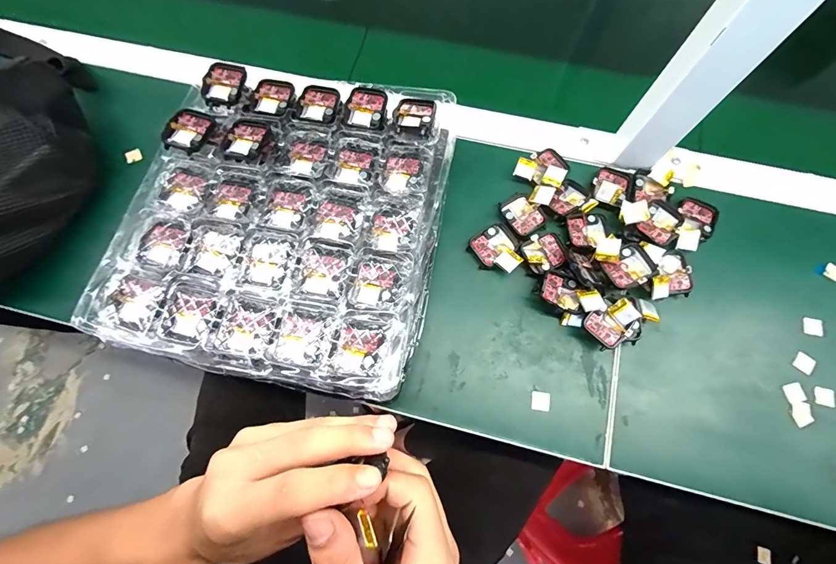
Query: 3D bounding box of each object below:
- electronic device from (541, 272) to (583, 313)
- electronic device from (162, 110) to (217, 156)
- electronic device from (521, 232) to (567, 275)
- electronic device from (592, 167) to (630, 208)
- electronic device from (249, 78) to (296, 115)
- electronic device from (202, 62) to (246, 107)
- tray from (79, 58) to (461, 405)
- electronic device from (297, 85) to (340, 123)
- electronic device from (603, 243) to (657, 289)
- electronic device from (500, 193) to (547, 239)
[{"bbox_3d":[0.134,0.010,0.335,0.038,0.010,0.039,31,59,6],"label":"electronic device"},{"bbox_3d":[-0.217,-0.143,0.345,0.033,0.016,0.045,17,75,5],"label":"electronic device"},{"bbox_3d":[0.125,-0.030,0.356,0.040,0.010,0.037,-26,76,-5],"label":"electronic device"},{"bbox_3d":[0.202,-0.102,0.377,0.034,0.011,0.046,22,77,7],"label":"electronic device"},{"bbox_3d":[-0.145,-0.186,0.363,0.041,0.004,0.040,14,74,5],"label":"electronic device"},{"bbox_3d":[-0.194,-0.200,0.364,0.032,0.013,0.044,17,75,6],"label":"electronic device"},{"bbox_3d":[-0.116,-0.064,0.326,0.261,0.022,0.282,11,76,4],"label":"tray"},{"bbox_3d":[-0.098,-0.177,0.359,0.037,0.004,0.039,8,74,3],"label":"electronic device"},{"bbox_3d":[0.200,-0.015,0.341,0.038,0.011,0.036,-24,76,-5],"label":"electronic device"},{"bbox_3d":[0.108,-0.069,0.371,0.036,0.004,0.045,-33,77,-7],"label":"electronic device"}]

